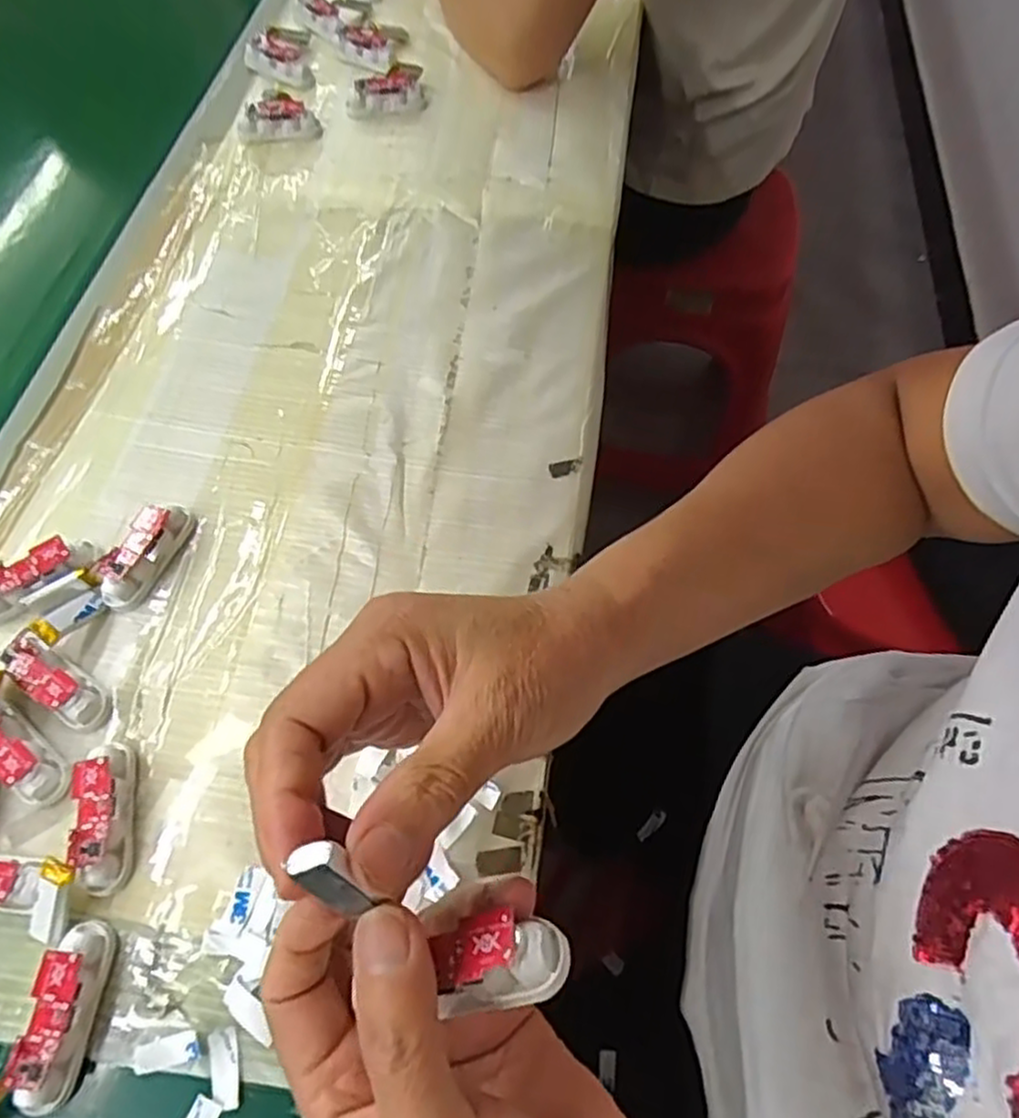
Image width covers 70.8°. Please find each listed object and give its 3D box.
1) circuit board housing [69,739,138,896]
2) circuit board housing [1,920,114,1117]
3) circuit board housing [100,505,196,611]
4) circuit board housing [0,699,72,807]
[{"bbox_3d":[-0.176,0.111,0.313,0.018,0.019,0.061,-10,62,-7],"label":"circuit board housing"},{"bbox_3d":[-0.174,0.176,0.278,0.017,0.019,0.063,3,61,0],"label":"circuit board housing"},{"bbox_3d":[-0.190,-0.005,0.372,0.024,0.018,0.061,17,62,8],"label":"circuit board housing"},{"bbox_3d":[-0.223,0.086,0.322,0.053,0.022,0.020,37,67,17],"label":"circuit board housing"}]

